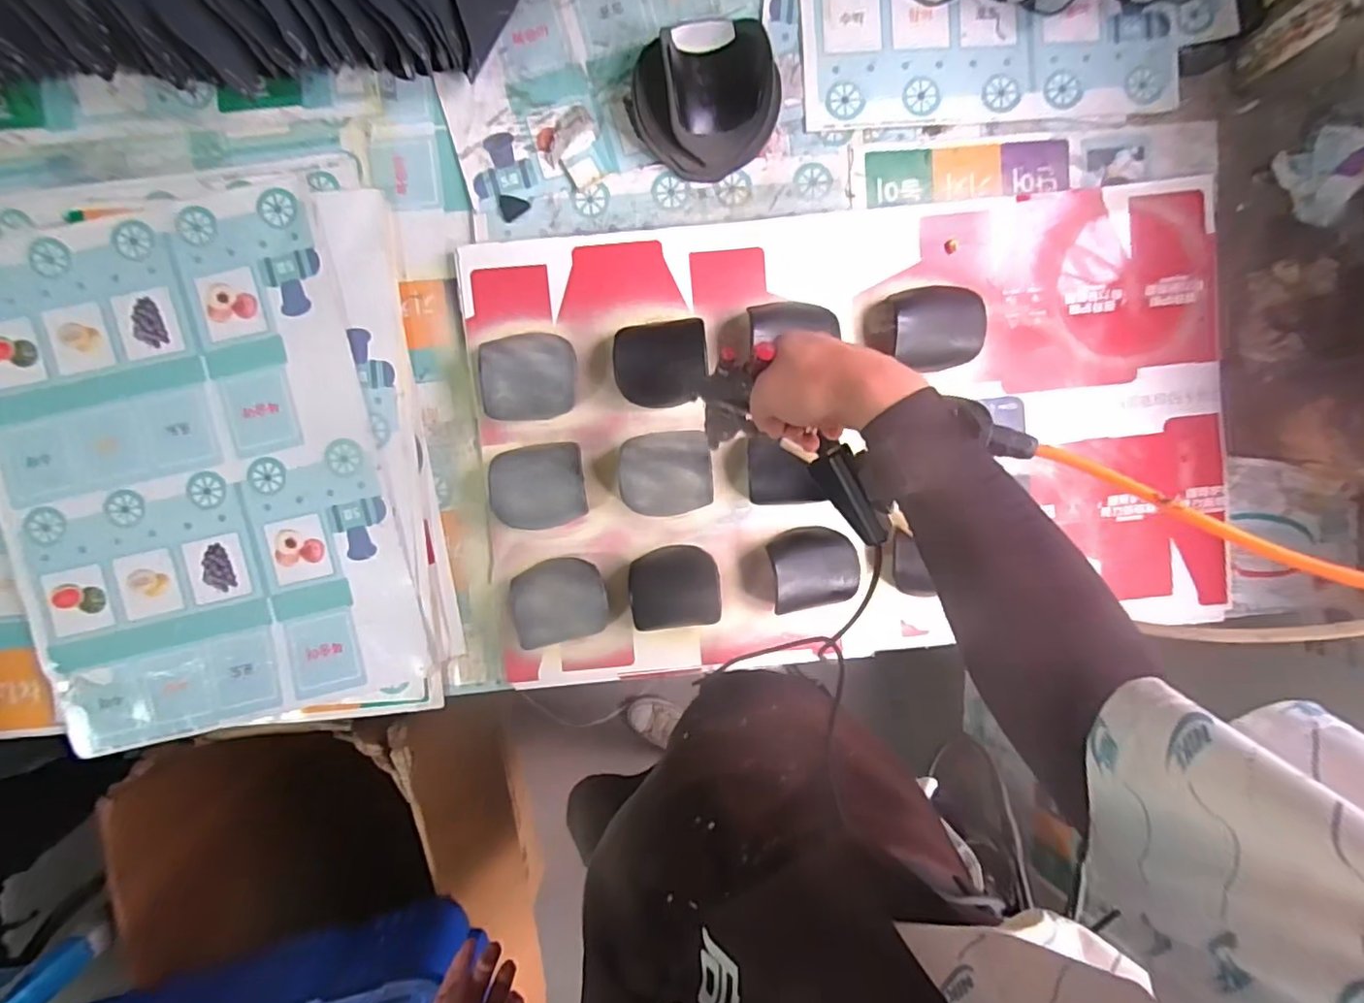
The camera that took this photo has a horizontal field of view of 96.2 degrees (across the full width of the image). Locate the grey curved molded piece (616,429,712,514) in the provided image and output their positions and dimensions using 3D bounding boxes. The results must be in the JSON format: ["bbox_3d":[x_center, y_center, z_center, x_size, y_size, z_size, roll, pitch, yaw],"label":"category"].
[{"bbox_3d":[-0.016,-0.025,0.620,0.091,0.035,0.082,-4,92,-1],"label":"grey curved molded piece"}]

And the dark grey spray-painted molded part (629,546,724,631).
[{"bbox_3d":[-0.007,0.089,0.629,0.092,0.044,0.085,-6,92,-1],"label":"dark grey spray-painted molded part"}]

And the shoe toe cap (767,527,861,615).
[{"bbox_3d":[0.132,0.068,0.631,0.087,0.046,0.083,-13,92,-1],"label":"shoe toe cap"}]

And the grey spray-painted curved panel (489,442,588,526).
[{"bbox_3d":[-0.146,-0.014,0.622,0.093,0.053,0.087,-6,92,-1],"label":"grey spray-painted curved panel"}]

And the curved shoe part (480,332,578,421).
[{"bbox_3d":[-0.153,-0.126,0.620,0.094,0.051,0.089,-1,92,-1],"label":"curved shoe part"}]

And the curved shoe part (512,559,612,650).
[{"bbox_3d":[-0.123,0.102,0.627,0.091,0.049,0.084,-11,92,-1],"label":"curved shoe part"}]

